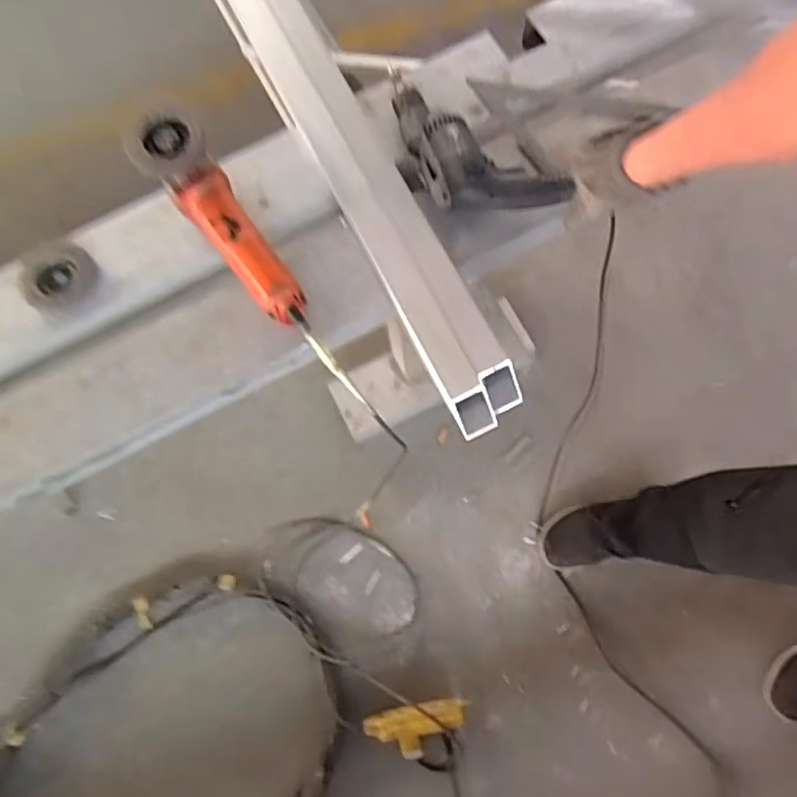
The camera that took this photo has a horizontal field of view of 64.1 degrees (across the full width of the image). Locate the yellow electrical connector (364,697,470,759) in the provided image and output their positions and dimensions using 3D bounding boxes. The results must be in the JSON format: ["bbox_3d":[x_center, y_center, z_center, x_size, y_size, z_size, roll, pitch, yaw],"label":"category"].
[{"bbox_3d":[0.031,0.570,1.092,0.175,0.060,0.093,-7,75,-1],"label":"yellow electrical connector"}]

